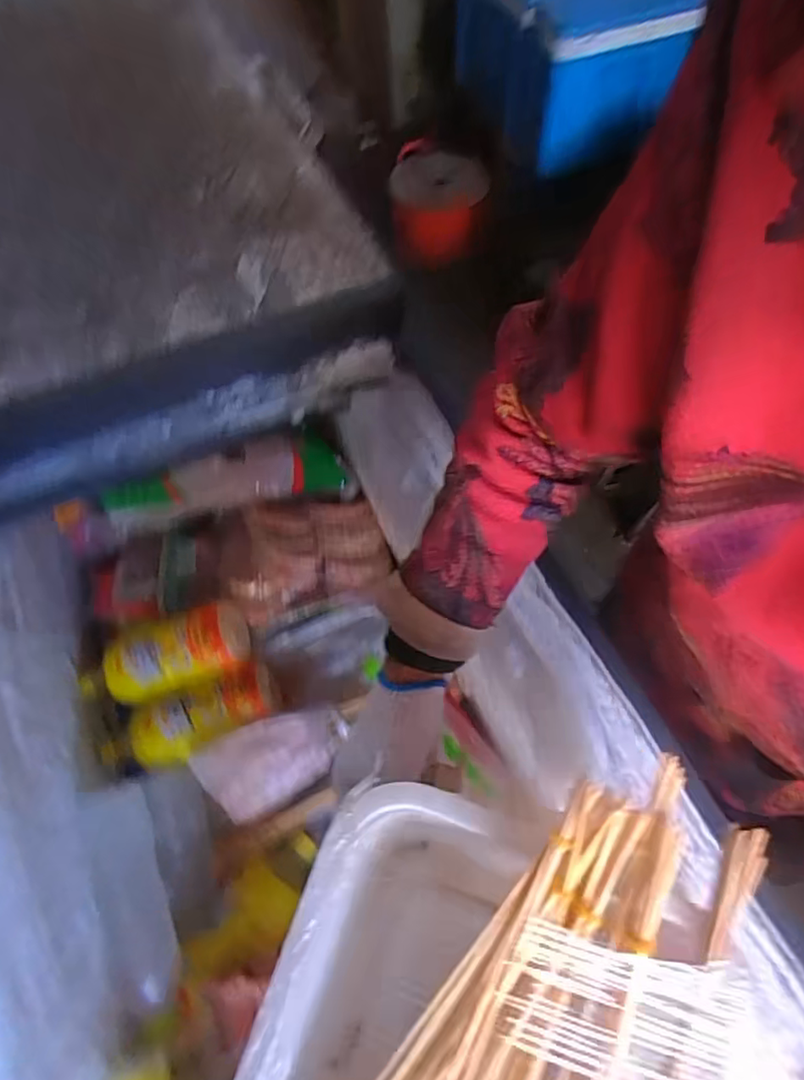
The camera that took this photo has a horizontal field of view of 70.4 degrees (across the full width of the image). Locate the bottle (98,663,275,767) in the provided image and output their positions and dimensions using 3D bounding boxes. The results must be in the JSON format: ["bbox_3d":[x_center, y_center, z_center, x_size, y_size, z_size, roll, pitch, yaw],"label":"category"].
[{"bbox_3d":[-0.272,0.232,0.735,0.230,0.057,0.093,-20,65,-11],"label":"bottle"}]

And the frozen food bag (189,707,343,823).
[{"bbox_3d":[-0.153,0.264,0.694,0.177,0.022,0.100,-26,84,-18],"label":"frozen food bag"}]

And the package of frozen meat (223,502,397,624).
[{"bbox_3d":[-0.144,0.016,0.850,0.245,0.058,0.178,-16,65,-9],"label":"package of frozen meat"}]

